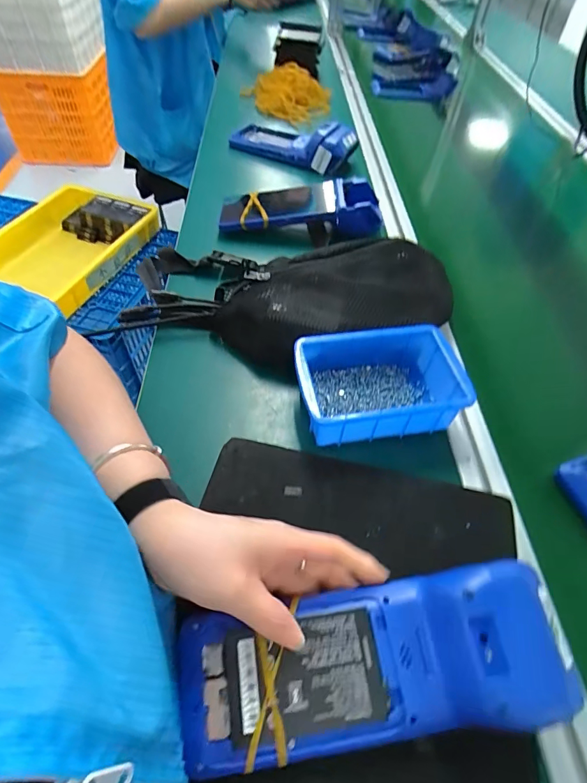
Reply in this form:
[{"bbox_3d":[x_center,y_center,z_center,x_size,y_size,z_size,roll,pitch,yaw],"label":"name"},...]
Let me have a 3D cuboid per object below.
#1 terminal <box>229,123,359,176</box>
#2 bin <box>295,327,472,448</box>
[{"bbox_3d":[-0.004,-0.439,0.729,0.209,0.055,0.099,28,57,22],"label":"terminal"},{"bbox_3d":[0.082,-0.006,0.396,0.151,0.054,0.099,-6,51,-7],"label":"bin"}]

